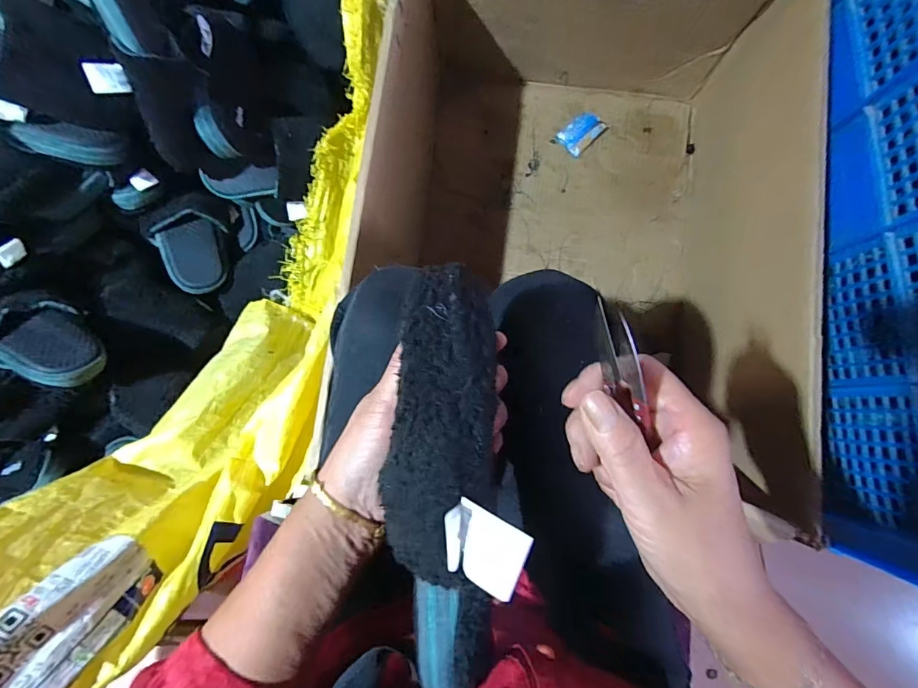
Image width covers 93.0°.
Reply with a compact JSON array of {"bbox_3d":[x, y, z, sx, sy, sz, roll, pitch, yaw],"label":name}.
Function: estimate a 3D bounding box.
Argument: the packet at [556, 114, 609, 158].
[{"bbox_3d":[0.220,-0.380,0.781,0.074,0.025,0.054,-44,82,-4],"label":"packet"}]

